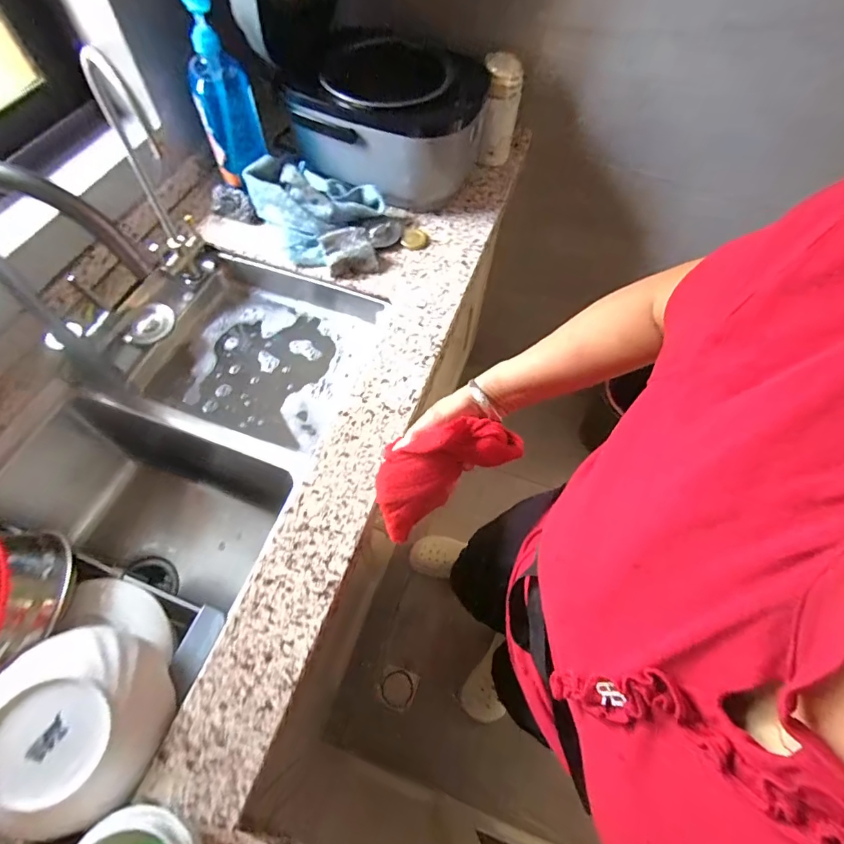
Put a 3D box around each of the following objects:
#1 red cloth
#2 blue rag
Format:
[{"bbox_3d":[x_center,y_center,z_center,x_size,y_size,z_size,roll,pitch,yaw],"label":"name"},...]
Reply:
[{"bbox_3d":[0.021,0.042,0.488,0.158,0.104,0.079,-27,66,-15],"label":"red cloth"},{"bbox_3d":[-0.197,-0.369,0.792,0.240,0.089,0.171,5,62,1],"label":"blue rag"}]

